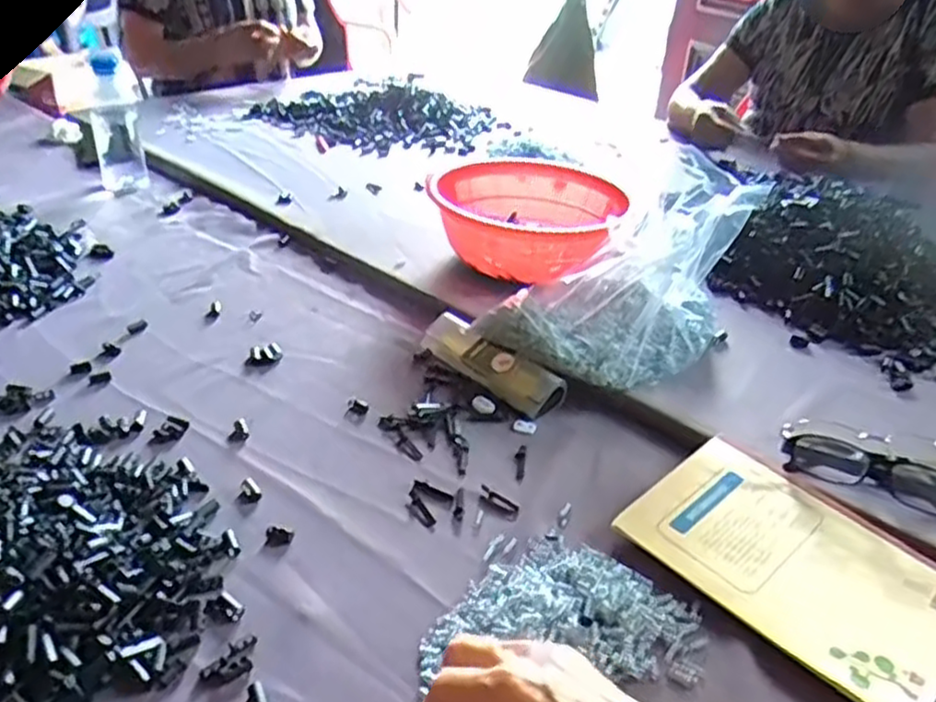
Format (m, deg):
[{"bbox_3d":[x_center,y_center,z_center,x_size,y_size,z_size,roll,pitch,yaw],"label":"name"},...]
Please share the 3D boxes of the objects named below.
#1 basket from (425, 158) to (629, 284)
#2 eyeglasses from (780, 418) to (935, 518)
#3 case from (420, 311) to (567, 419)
[{"bbox_3d":[0.074,-0.151,0.852,0.213,0.098,0.239,14,33,17],"label":"basket"},{"bbox_3d":[0.316,0.083,0.572,0.128,0.024,0.072,16,34,19],"label":"eyeglasses"},{"bbox_3d":[0.019,0.009,0.683,0.041,0.033,0.156,-24,41,-36],"label":"case"}]

